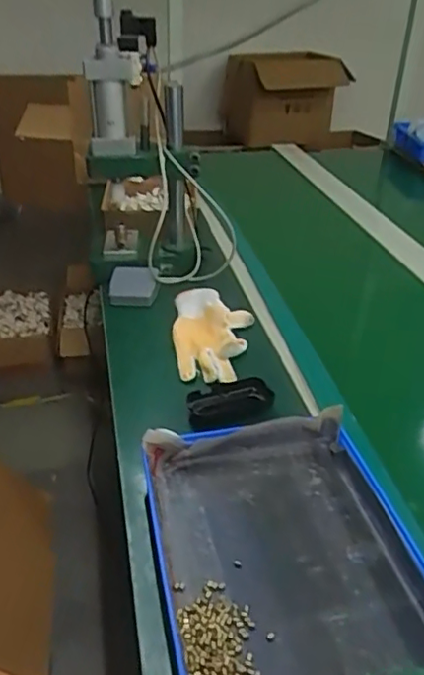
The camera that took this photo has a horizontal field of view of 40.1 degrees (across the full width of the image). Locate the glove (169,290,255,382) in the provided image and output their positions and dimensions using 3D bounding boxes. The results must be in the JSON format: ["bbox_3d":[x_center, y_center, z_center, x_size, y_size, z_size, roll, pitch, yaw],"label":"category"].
[{"bbox_3d":[0.000,-0.009,0.867,0.117,0.032,0.196,2,33,0],"label":"glove"}]

